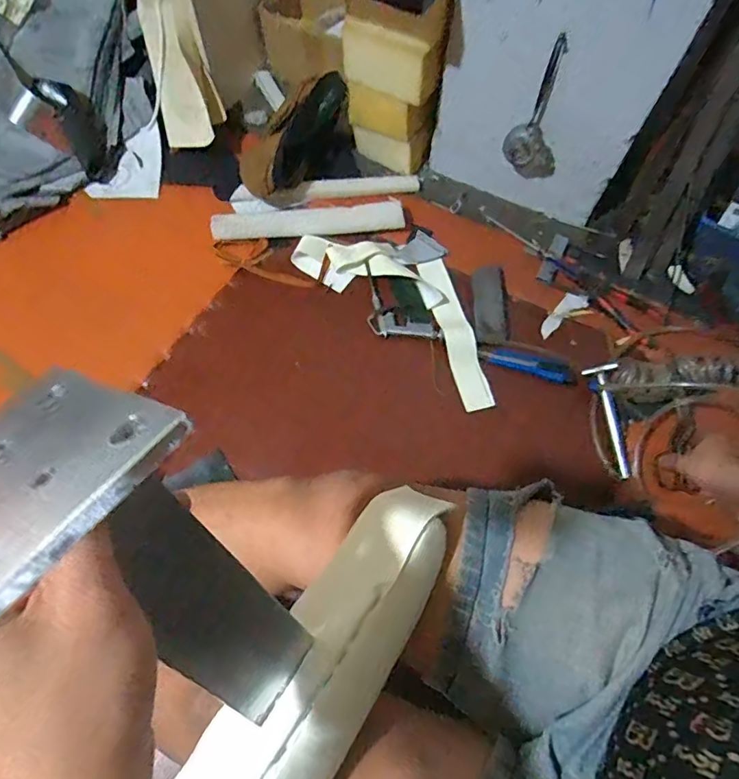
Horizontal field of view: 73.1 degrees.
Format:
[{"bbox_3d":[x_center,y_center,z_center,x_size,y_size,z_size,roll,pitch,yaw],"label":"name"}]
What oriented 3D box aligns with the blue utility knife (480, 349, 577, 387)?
[{"bbox_3d":[0.249,-0.043,0.785,0.149,0.010,0.036,18,65,7],"label":"blue utility knife"}]

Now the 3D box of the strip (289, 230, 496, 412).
[{"bbox_3d":[0.085,-0.165,0.848,0.421,0.033,0.209,40,69,16],"label":"strip"}]

